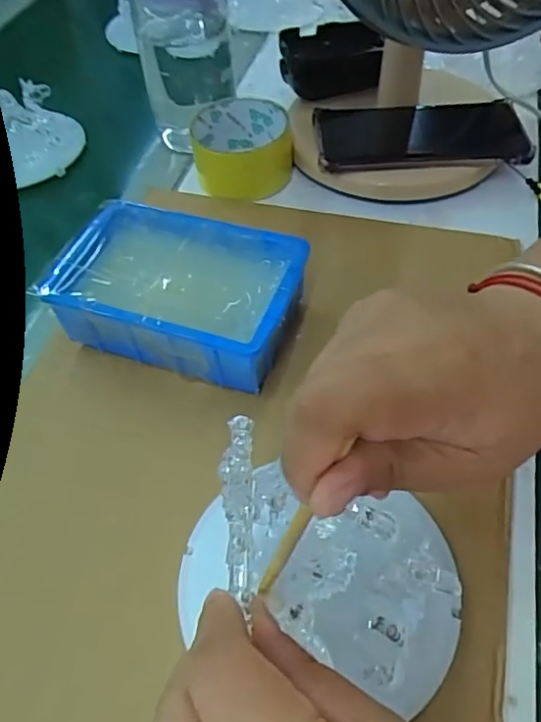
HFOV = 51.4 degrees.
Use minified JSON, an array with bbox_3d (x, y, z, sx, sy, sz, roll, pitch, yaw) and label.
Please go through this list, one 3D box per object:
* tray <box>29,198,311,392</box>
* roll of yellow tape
[{"bbox_3d":[-0.060,-0.039,0.363,0.161,0.058,0.097,16,55,15],"label":"tray"},{"bbox_3d":[-0.022,-0.177,0.471,0.079,0.045,0.080,-2,53,2],"label":"roll of yellow tape"}]

